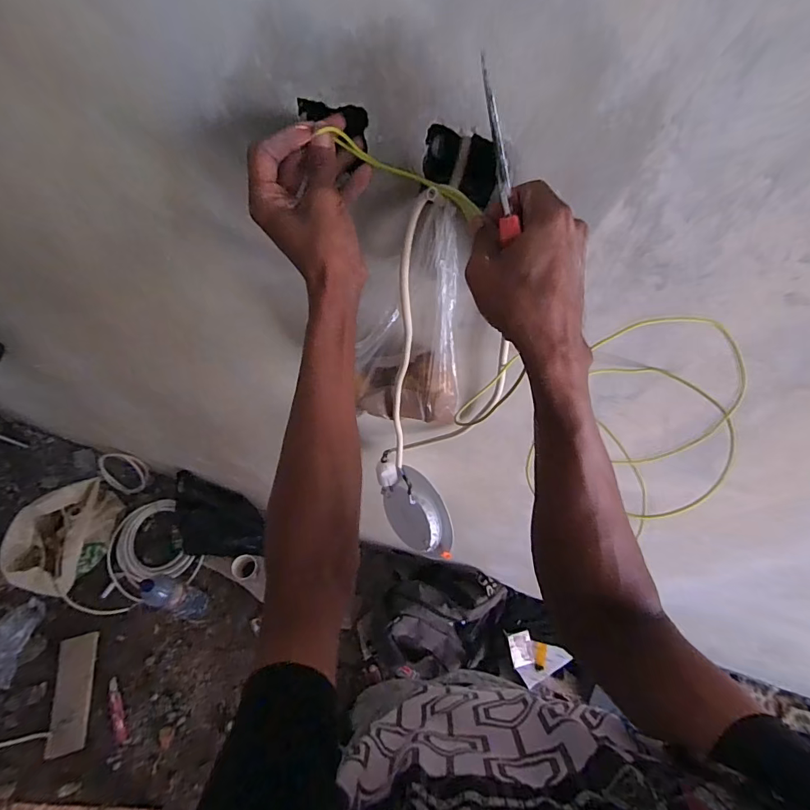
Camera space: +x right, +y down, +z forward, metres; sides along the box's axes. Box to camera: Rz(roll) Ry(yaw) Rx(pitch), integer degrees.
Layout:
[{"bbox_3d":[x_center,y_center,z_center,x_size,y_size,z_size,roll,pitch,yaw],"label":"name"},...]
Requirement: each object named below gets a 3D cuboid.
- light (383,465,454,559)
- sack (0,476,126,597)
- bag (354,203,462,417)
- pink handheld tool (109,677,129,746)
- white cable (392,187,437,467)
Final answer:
[{"bbox_3d":[0.020,0.197,0.742,0.143,0.143,0.031,43,38,23],"label":"light"},{"bbox_3d":[-1.088,0.424,1.380,0.209,0.190,0.348,20,59,11],"label":"sack"},{"bbox_3d":[0.005,-0.074,0.462,0.132,0.249,0.061,9,57,4],"label":"bag"},{"bbox_3d":[-0.824,0.875,1.217,0.032,0.012,0.172,-27,62,-18],"label":"pink handheld tool"},{"bbox_3d":[0.003,-0.049,0.479,0.030,0.356,0.081,4,57,2],"label":"white cable"}]

